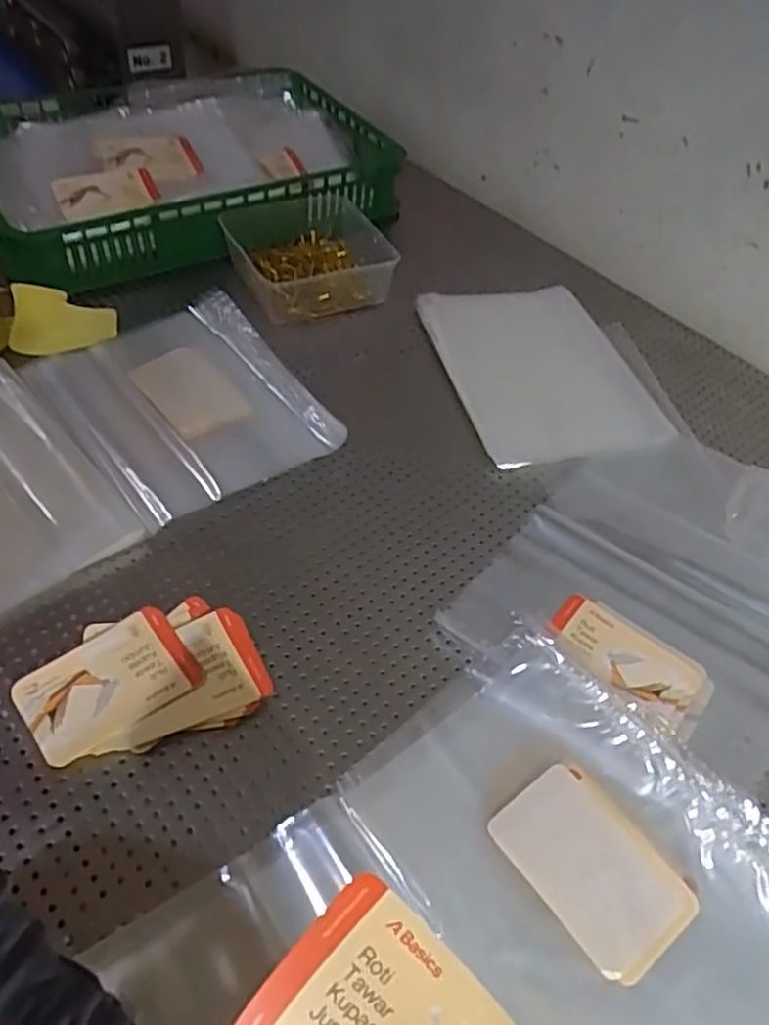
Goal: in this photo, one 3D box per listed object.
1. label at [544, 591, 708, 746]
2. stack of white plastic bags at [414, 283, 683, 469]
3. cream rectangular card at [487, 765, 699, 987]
[{"bbox_3d":[0.229,0.139,0.660,0.150,0.007,0.084,37,53,18],"label":"label"},{"bbox_3d":[0.201,-0.179,0.896,0.227,0.025,0.297,-18,67,-15],"label":"stack of white plastic bags"},{"bbox_3d":[0.155,0.262,0.524,0.094,0.010,0.135,-28,57,-26],"label":"cream rectangular card"}]

